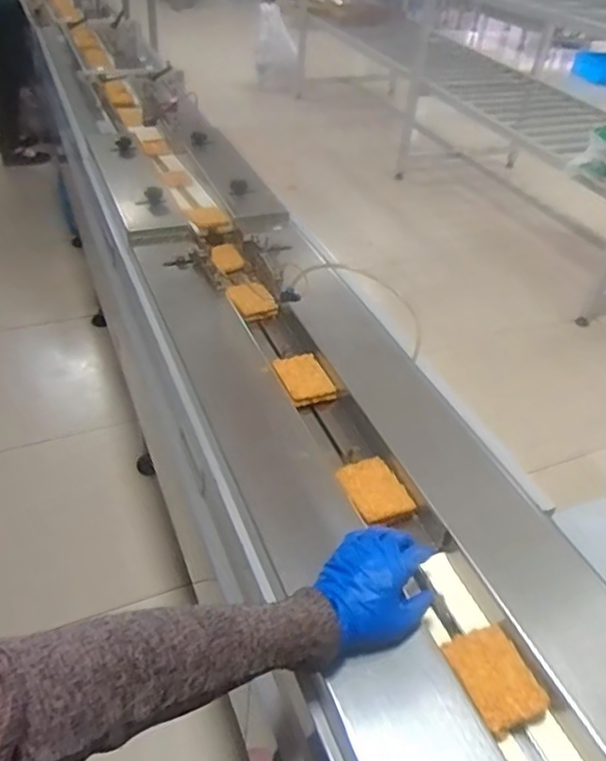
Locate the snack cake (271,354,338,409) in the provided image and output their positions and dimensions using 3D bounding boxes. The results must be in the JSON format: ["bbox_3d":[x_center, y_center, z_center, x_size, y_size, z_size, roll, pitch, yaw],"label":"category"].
[{"bbox_3d":[0.000,-0.004,0.942,0.075,0.019,0.097,-9,49,-23],"label":"snack cake"}]

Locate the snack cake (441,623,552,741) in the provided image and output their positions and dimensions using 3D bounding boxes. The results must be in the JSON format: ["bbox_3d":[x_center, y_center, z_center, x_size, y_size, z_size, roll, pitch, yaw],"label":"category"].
[{"bbox_3d":[0.187,0.287,0.610,0.070,0.018,0.091,-17,46,-23],"label":"snack cake"}]

